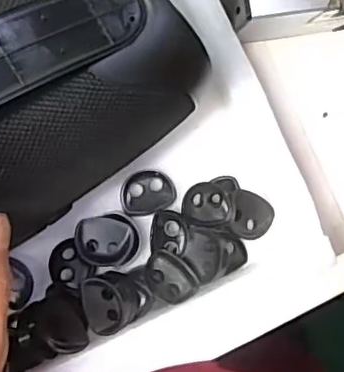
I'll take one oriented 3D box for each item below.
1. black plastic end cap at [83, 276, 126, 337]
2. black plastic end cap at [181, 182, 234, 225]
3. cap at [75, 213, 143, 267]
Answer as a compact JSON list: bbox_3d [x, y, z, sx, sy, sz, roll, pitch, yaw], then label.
[{"bbox_3d":[-0.042,0.074,0.374,0.027,0.009,0.035,-15,90,10],"label":"black plastic end cap"},{"bbox_3d":[0.024,0.011,0.391,0.032,0.013,0.027,6,89,-6],"label":"black plastic end cap"},{"bbox_3d":[-0.041,0.035,0.385,0.040,0.009,0.033,6,89,-6],"label":"cap"}]

